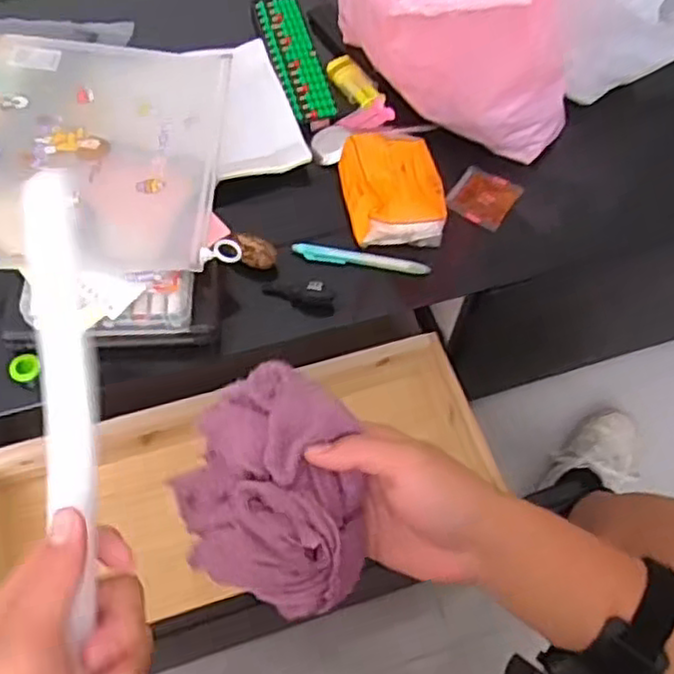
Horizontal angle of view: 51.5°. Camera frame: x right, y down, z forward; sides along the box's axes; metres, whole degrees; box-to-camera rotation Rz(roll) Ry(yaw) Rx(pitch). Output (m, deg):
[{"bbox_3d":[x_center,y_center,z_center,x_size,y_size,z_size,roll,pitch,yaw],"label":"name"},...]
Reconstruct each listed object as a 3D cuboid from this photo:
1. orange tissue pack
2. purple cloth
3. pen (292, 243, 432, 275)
[{"bbox_3d":[0.061,-0.153,0.734,0.102,0.057,0.114,-6,61,-7],"label":"orange tissue pack"},{"bbox_3d":[-0.032,0.093,0.400,0.111,0.094,0.110,28,67,12],"label":"purple cloth"},{"bbox_3d":[0.025,-0.081,0.720,0.138,0.013,0.018,9,61,1],"label":"pen"}]

